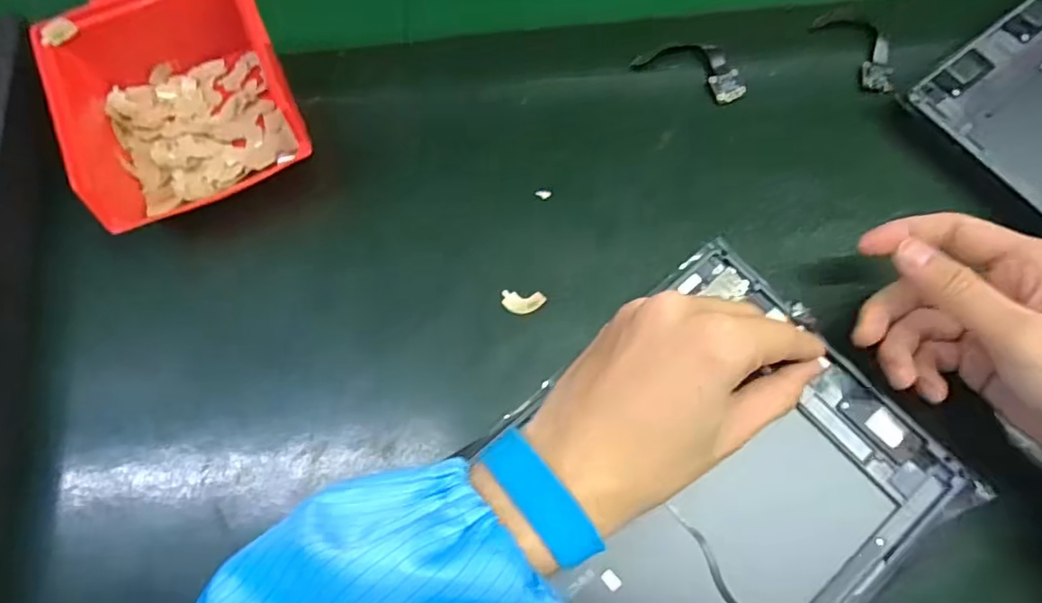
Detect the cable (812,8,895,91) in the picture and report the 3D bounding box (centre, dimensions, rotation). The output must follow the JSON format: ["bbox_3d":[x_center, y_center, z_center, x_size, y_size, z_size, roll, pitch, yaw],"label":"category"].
[{"bbox_3d":[0.227,-0.170,0.399,0.027,0.014,0.070,-21,69,-6],"label":"cable"}]

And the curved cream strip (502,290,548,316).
[{"bbox_3d":[0.001,0.000,0.349,0.025,0.004,0.014,3,68,4],"label":"curved cream strip"}]

